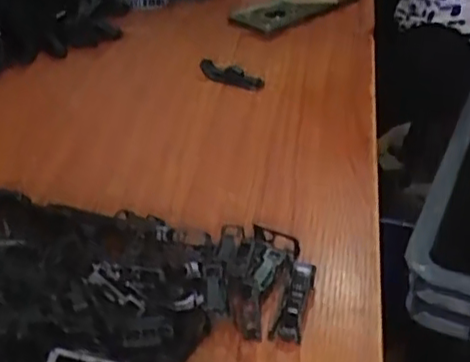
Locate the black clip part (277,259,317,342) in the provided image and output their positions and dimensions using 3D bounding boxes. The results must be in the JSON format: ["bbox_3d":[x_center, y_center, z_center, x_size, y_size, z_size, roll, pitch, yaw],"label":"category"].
[{"bbox_3d":[0.040,0.076,0.421,0.015,0.008,0.068,5,36,13],"label":"black clip part"}]

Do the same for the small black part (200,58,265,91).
[{"bbox_3d":[-0.005,-0.112,0.685,0.079,0.014,0.027,26,43,34],"label":"small black part"}]

